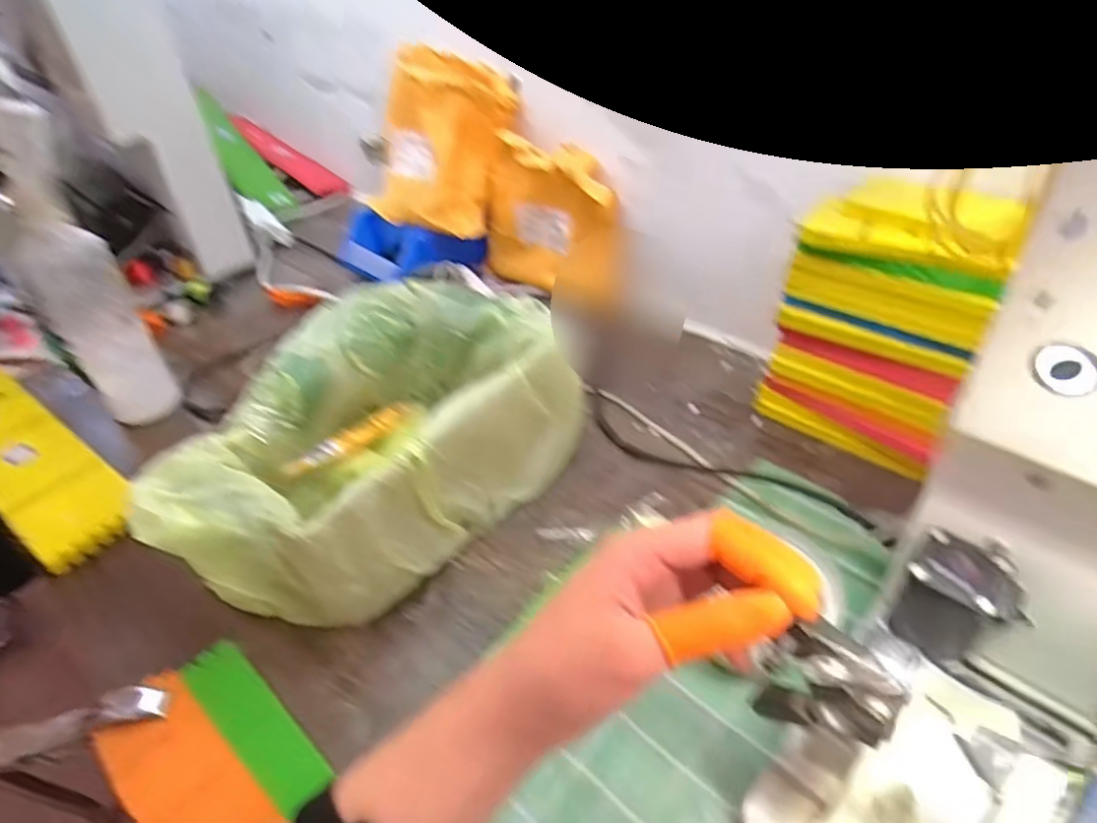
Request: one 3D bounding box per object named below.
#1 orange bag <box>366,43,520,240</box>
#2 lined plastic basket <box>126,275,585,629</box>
[{"bbox_3d":[-0.120,-0.306,0.759,0.149,0.201,0.060,25,12,-2],"label":"orange bag"},{"bbox_3d":[-0.137,0.023,0.504,0.198,0.121,0.310,25,48,30],"label":"lined plastic basket"}]

